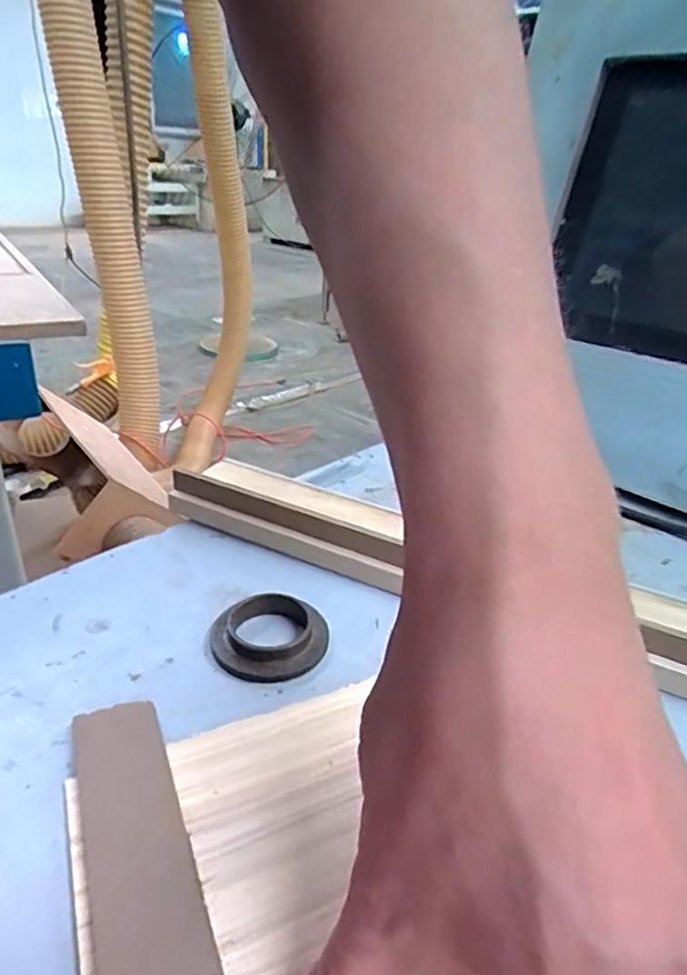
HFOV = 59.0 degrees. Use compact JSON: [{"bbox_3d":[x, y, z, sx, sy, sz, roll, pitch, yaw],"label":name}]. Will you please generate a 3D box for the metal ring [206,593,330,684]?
[{"bbox_3d":[-0.036,0.070,0.287,0.053,0.011,0.053,3,29,-2],"label":"metal ring"}]

